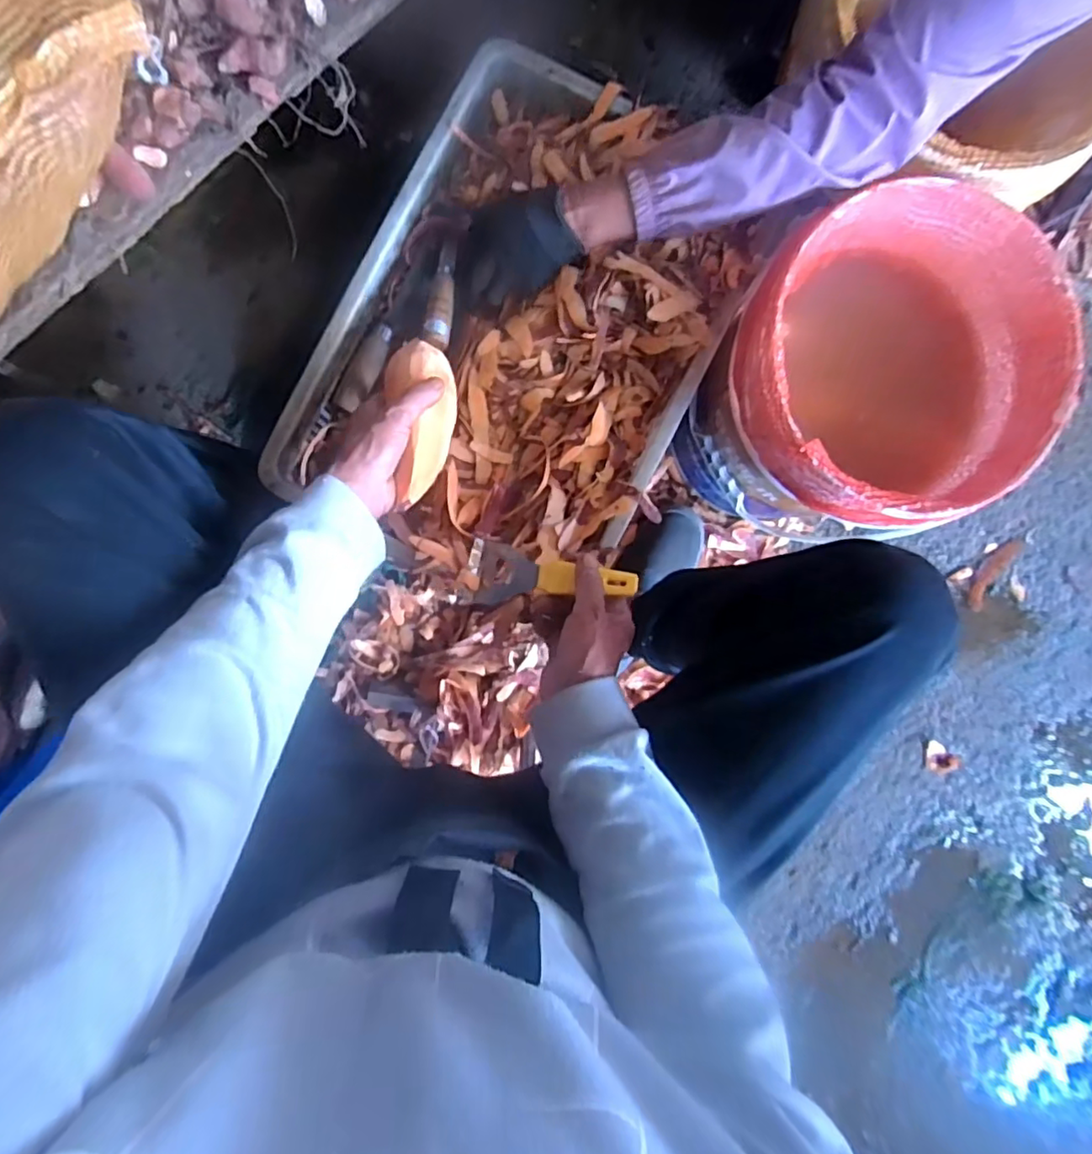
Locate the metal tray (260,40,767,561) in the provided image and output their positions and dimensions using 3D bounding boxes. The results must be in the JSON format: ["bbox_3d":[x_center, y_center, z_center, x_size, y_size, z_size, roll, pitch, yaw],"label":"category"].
[{"bbox_3d":[-0.019,-0.258,0.644,0.364,0.092,0.532,26,88,-4],"label":"metal tray"}]

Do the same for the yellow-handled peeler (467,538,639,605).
[{"bbox_3d":[0.003,0.002,0.521,0.148,0.014,0.054,7,89,12],"label":"yellow-handled peeler"}]

